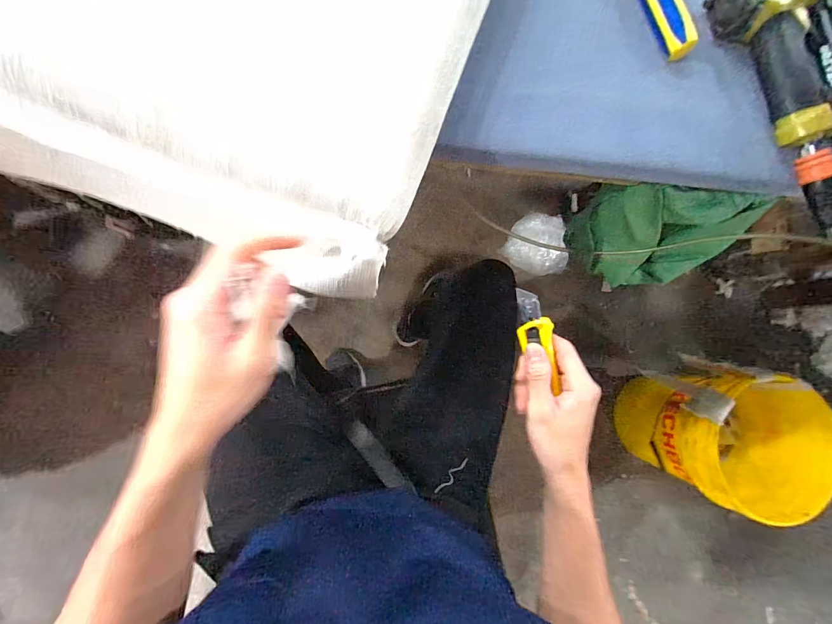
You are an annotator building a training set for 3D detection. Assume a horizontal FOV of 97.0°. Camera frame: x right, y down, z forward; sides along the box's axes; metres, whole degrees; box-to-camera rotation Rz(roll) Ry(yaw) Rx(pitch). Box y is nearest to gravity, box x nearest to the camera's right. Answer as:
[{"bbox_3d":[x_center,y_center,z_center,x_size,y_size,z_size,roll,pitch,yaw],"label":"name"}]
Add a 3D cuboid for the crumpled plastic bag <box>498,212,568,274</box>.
[{"bbox_3d":[0.350,-0.192,1.039,0.155,0.105,0.144,32,82,-5],"label":"crumpled plastic bag"}]

